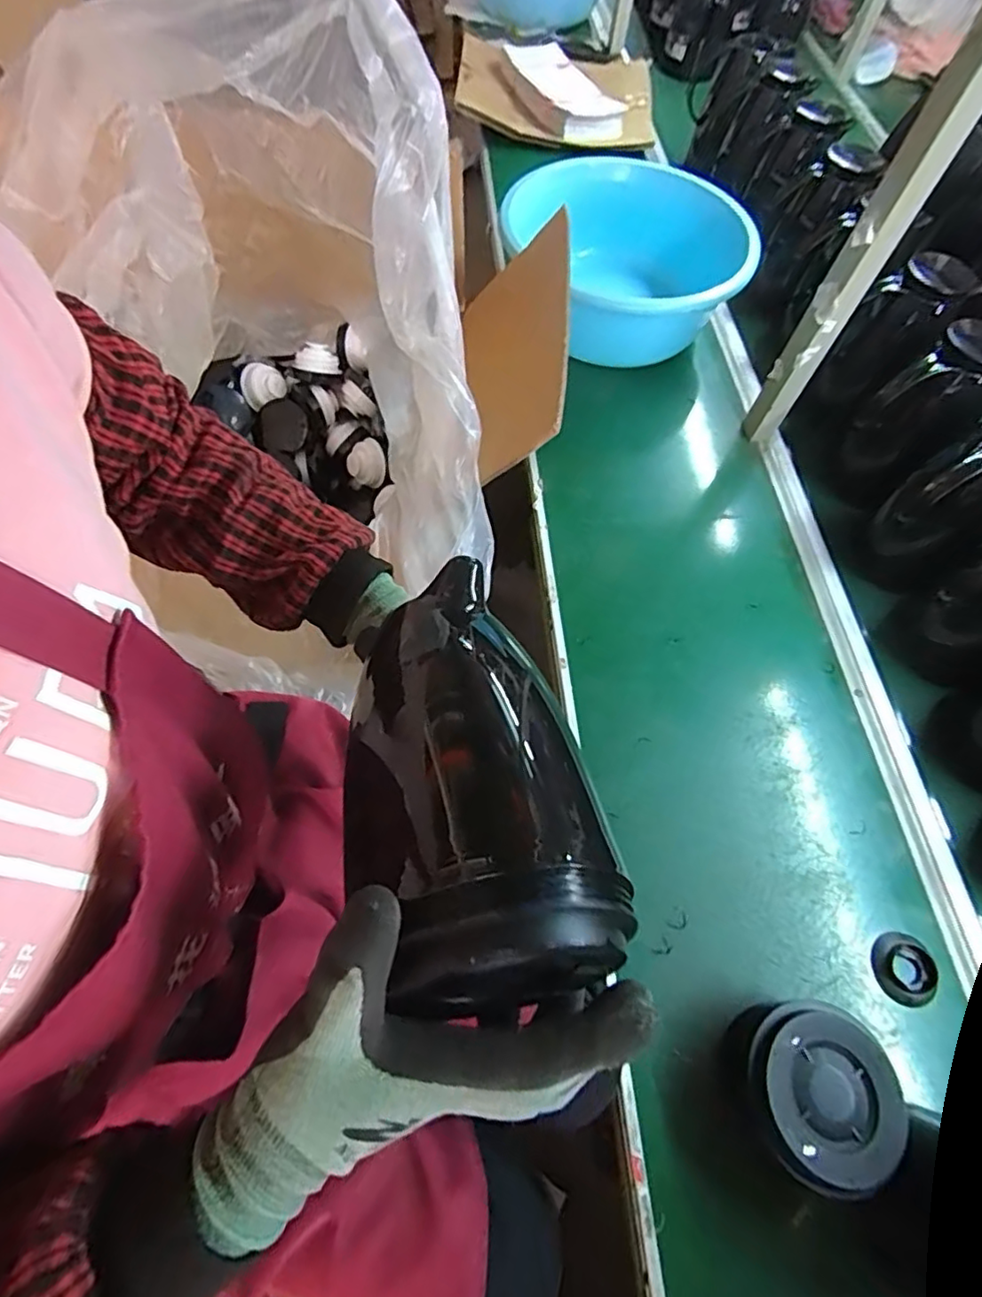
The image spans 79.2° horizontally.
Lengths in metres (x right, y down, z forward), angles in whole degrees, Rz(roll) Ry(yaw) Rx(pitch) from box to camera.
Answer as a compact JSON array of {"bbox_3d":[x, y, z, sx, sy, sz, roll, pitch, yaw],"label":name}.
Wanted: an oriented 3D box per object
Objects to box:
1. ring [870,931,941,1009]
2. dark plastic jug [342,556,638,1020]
[{"bbox_3d":[0.387,0.298,0.554,0.053,0.013,0.059,29,66,11],"label":"ring"},{"bbox_3d":[-0.017,0.052,0.316,0.117,0.097,0.223,-6,48,-6],"label":"dark plastic jug"}]

